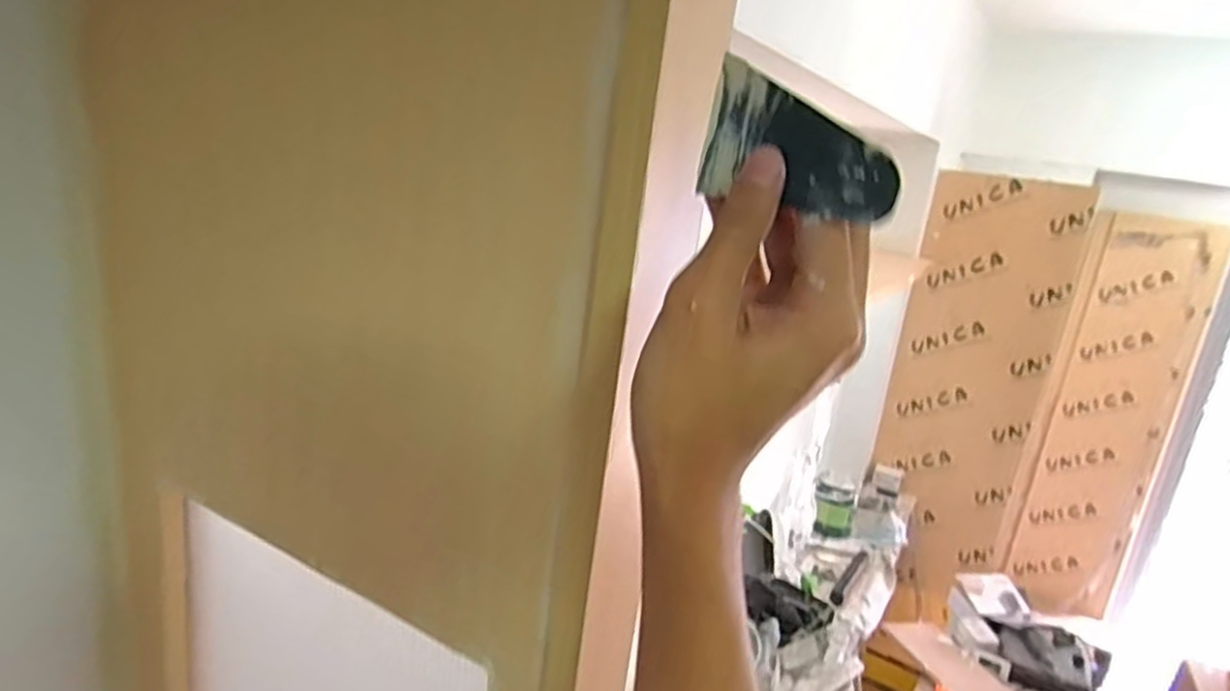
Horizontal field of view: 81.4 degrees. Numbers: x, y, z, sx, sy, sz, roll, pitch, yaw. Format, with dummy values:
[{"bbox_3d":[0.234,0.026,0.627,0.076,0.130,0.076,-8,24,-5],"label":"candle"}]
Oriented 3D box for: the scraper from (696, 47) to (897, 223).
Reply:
[{"bbox_3d":[0.063,-0.067,0.258,0.004,0.050,0.095,-2,31,-32],"label":"scraper"}]

